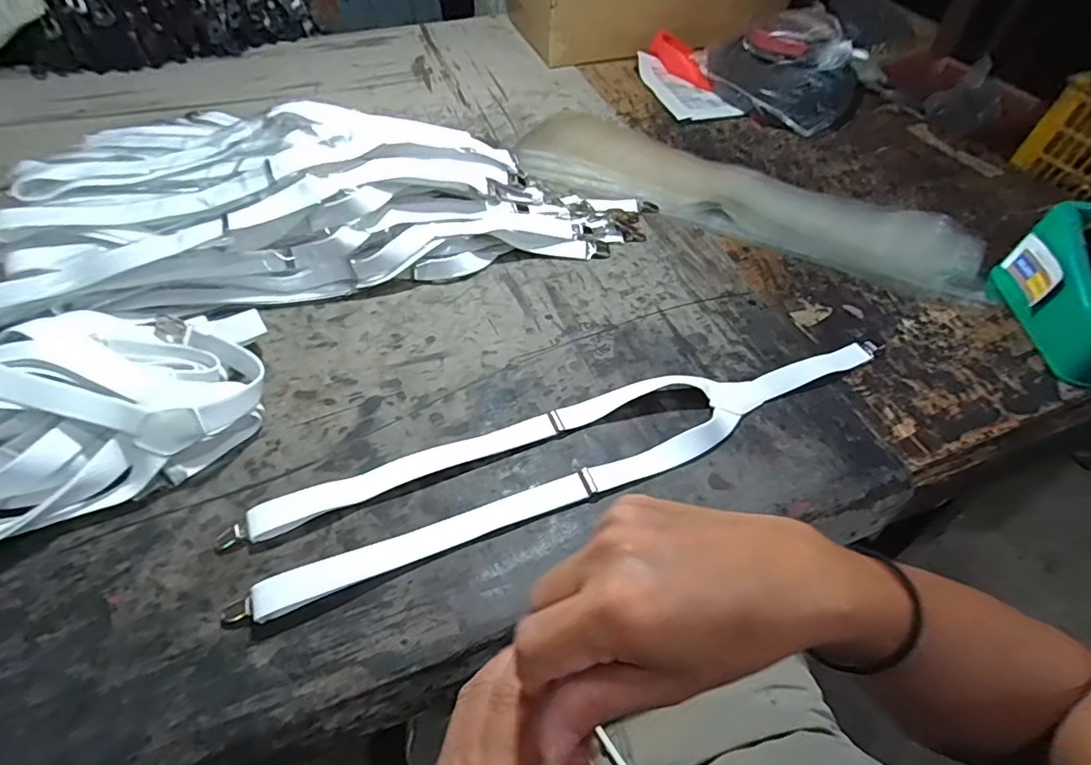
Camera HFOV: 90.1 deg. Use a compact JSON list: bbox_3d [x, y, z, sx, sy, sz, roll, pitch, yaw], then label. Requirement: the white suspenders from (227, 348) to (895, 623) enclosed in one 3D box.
[{"bbox_3d":[0.043,0.058,0.526,0.633,0.021,0.099,-17,54,-16],"label":"white suspenders"}]

